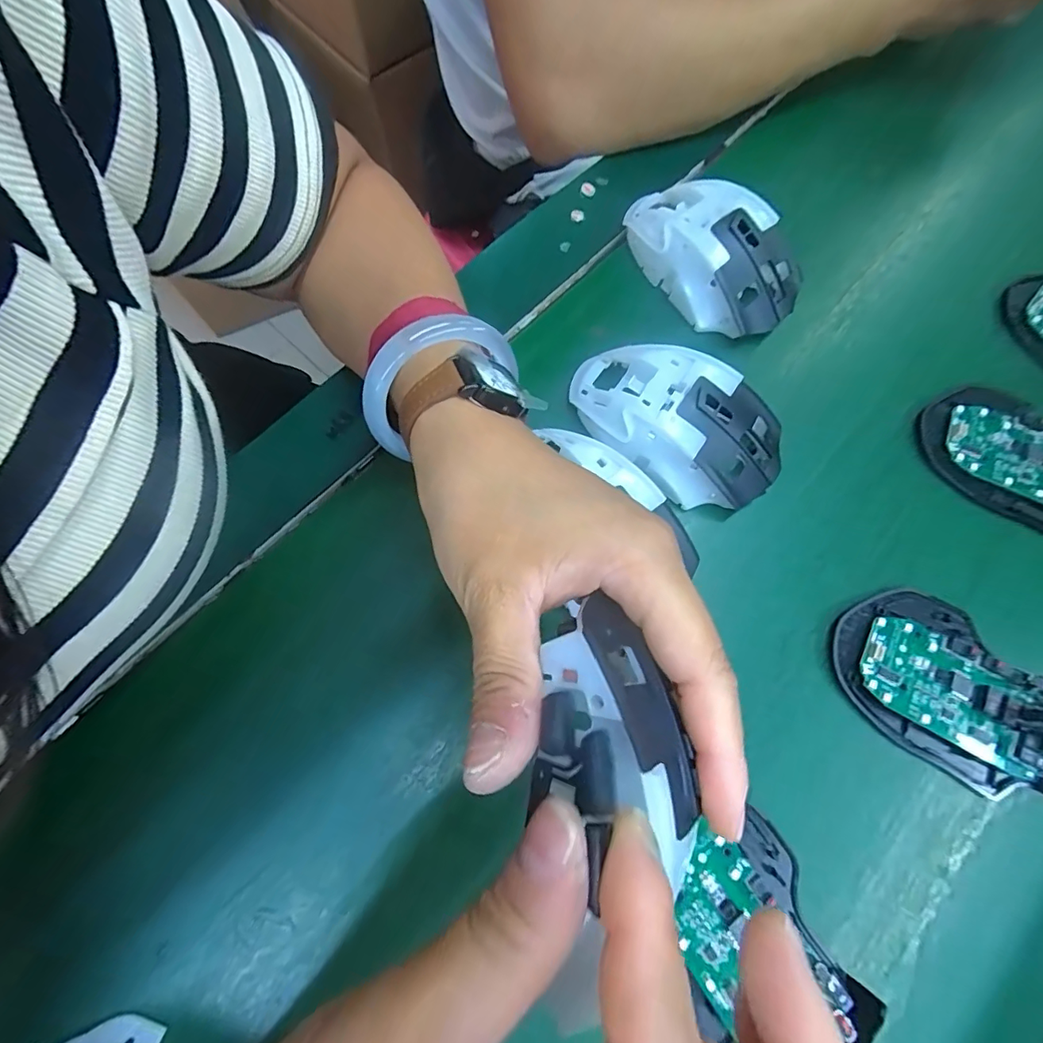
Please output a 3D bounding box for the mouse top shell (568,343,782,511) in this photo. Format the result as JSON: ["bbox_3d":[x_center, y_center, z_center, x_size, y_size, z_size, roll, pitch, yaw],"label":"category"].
[{"bbox_3d":[0.080,-0.053,0.262,0.114,0.035,0.066,37,76,8],"label":"mouse top shell"}]

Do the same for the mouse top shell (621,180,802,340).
[{"bbox_3d":[0.112,-0.160,0.296,0.059,0.042,0.111,-34,78,-11],"label":"mouse top shell"}]

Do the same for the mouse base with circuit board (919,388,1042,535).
[{"bbox_3d":[0.282,-0.035,0.268,0.113,0.026,0.066,30,75,6],"label":"mouse base with circuit board"}]

